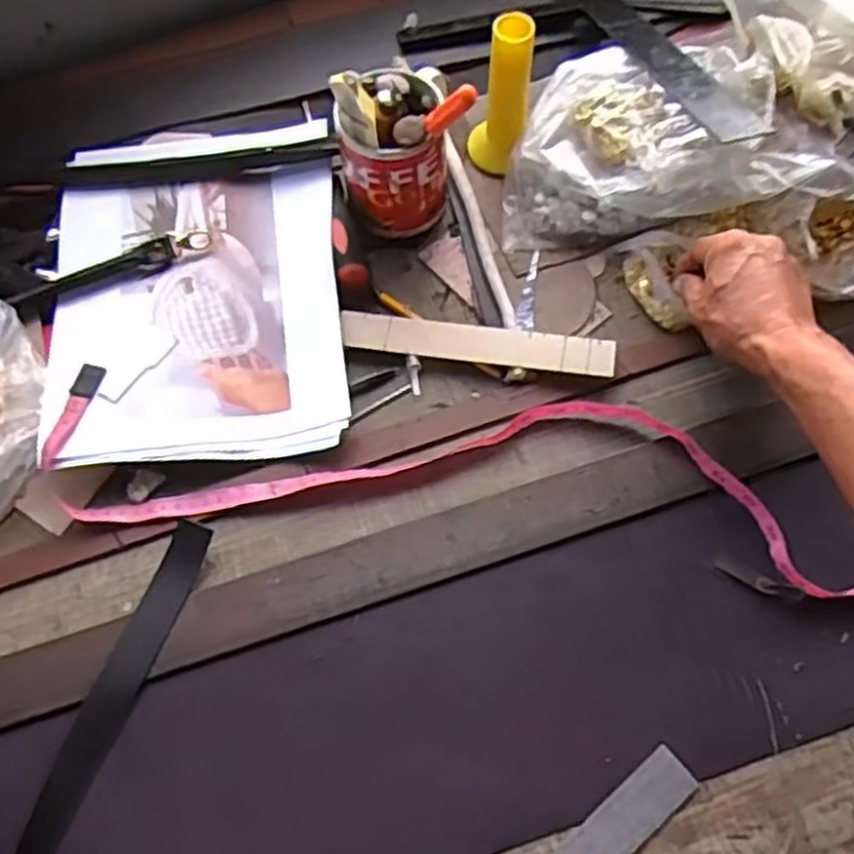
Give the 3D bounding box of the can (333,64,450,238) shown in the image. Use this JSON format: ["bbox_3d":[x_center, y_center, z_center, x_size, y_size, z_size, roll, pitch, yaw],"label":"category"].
[{"bbox_3d":[-0.024,-0.212,0.602,0.076,0.097,0.078,-1,67,2],"label":"can"}]

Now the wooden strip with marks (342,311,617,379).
[{"bbox_3d":[0.037,-0.063,0.579,0.199,0.009,0.029,8,72,8],"label":"wooden strip with marks"}]

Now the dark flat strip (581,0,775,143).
[{"bbox_3d":[0.189,-0.300,0.628,0.043,0.009,0.293,-11,47,-4],"label":"dark flat strip"}]

